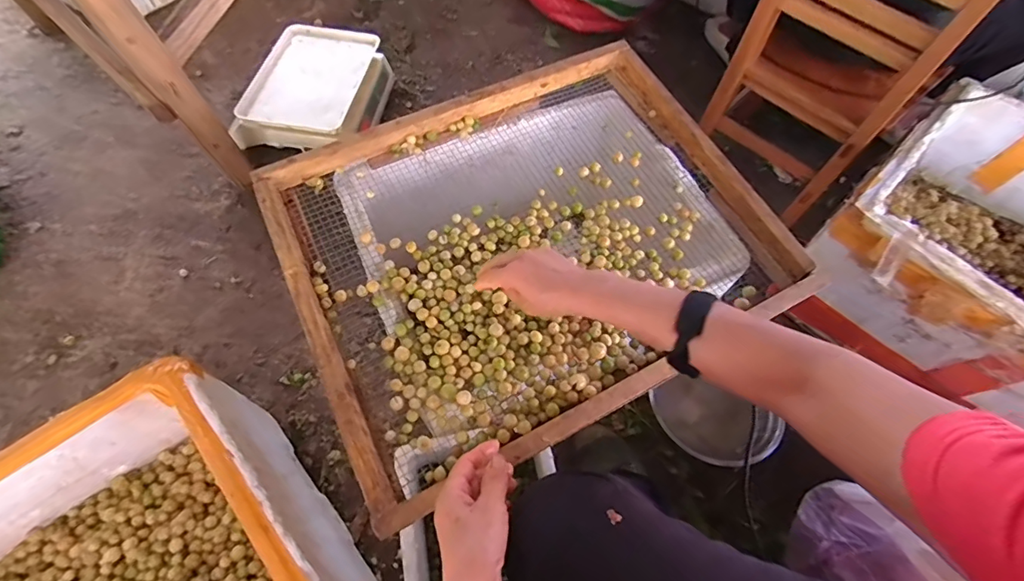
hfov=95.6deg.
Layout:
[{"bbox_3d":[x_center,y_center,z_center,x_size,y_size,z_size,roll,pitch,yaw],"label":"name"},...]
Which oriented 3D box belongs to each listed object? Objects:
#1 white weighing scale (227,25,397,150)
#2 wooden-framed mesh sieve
[{"bbox_3d":[-0.437,-0.448,1.056,0.252,0.107,0.305,8,62,1],"label":"white weighing scale"},{"bbox_3d":[0.027,-0.068,0.598,0.567,0.070,0.453,-24,66,-14],"label":"wooden-framed mesh sieve"}]

